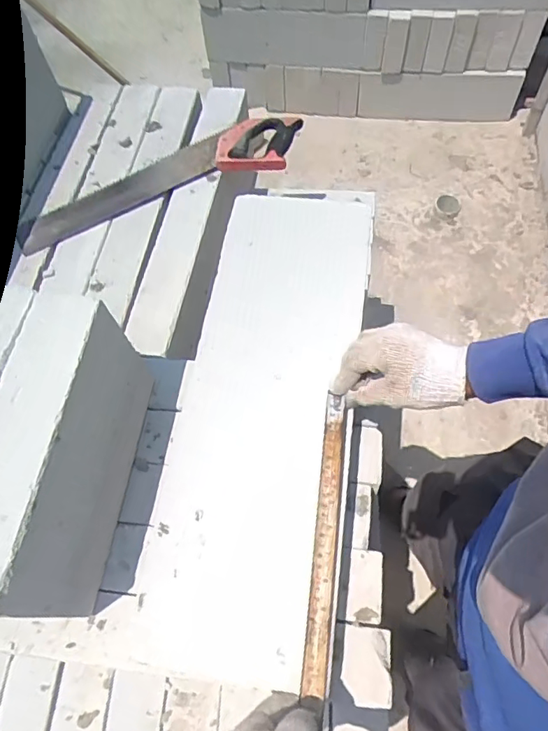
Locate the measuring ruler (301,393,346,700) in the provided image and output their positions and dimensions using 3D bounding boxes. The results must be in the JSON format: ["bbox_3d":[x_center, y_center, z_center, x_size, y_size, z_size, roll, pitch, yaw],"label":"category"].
[{"bbox_3d":[0.054,0.170,0.519,0.023,0.011,0.279,5,68,6],"label":"measuring ruler"}]

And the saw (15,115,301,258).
[{"bbox_3d":[-0.186,-0.316,0.849,0.488,0.033,0.115,-19,62,-6],"label":"saw"}]

